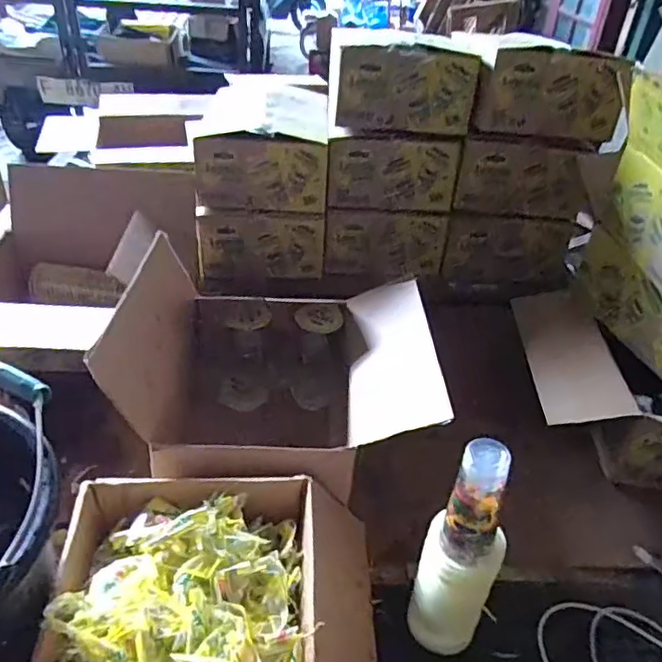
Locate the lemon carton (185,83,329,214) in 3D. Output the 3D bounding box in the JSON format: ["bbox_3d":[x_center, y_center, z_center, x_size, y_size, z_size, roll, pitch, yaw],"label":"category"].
[{"bbox_3d":[-0.126,-0.375,1.164,0.234,0.140,0.305,3,37,-3],"label":"lemon carton"}]

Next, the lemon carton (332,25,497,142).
[{"bbox_3d":[0.128,-0.458,1.061,0.269,0.145,0.165,5,37,1],"label":"lemon carton"}]

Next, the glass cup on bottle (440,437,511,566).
[{"bbox_3d":[0.135,0.158,0.539,0.051,0.120,0.050,17,39,16],"label":"glass cup on bottle"}]

